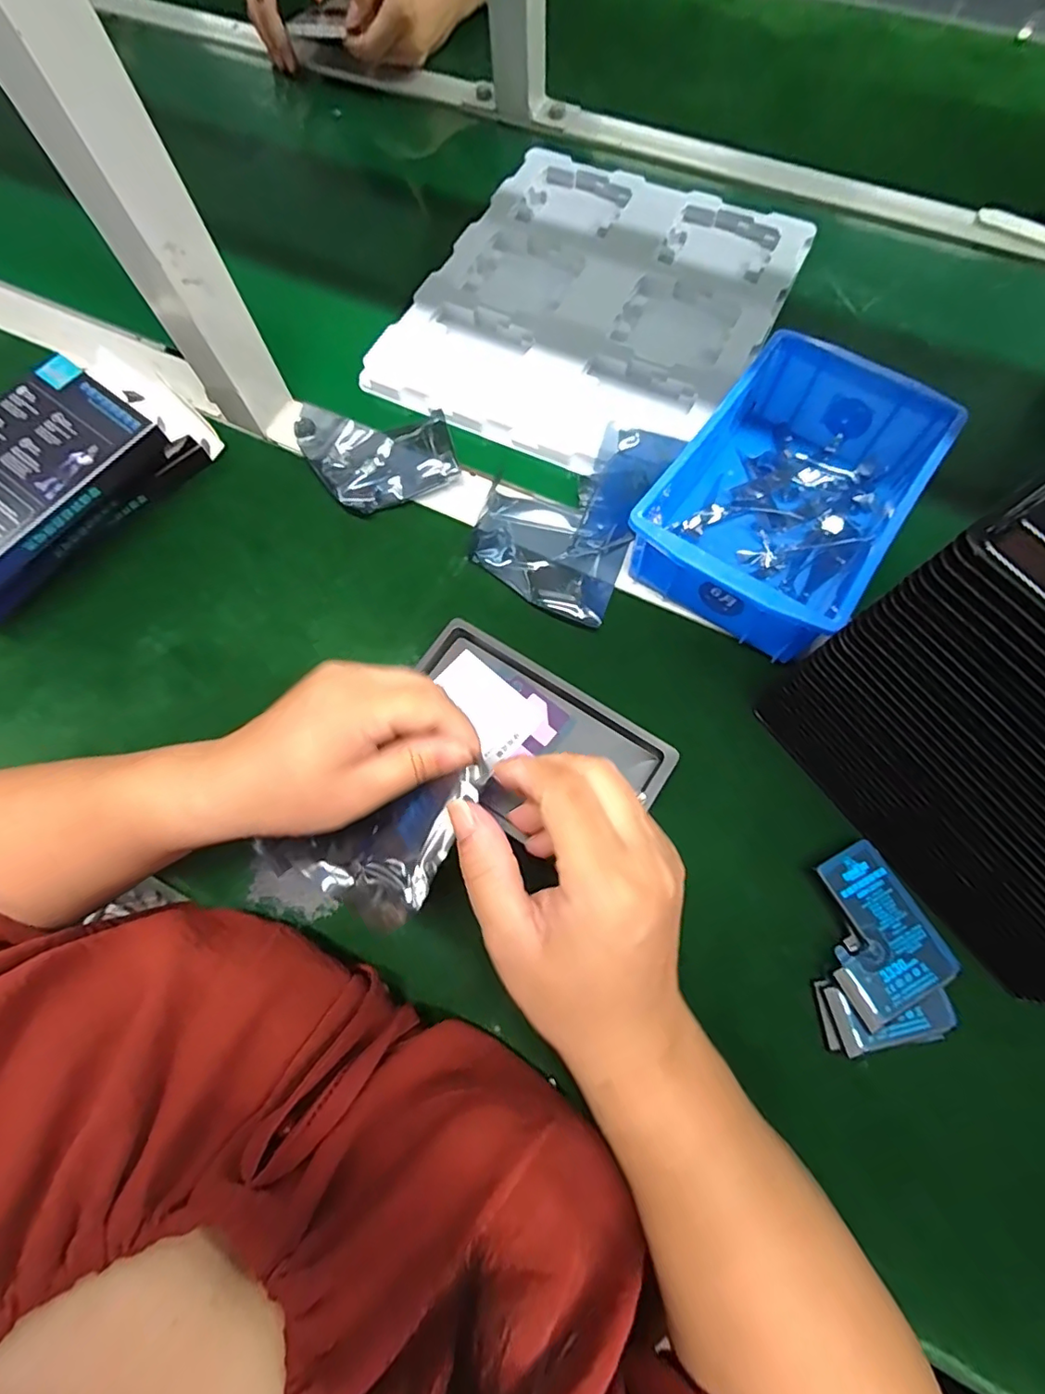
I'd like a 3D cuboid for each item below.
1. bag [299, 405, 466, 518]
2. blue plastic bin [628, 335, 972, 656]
[{"bbox_3d":[-0.107,-0.187,0.405,0.107,0.034,0.104,-22,71,-5],"label":"bag"},{"bbox_3d":[0.169,-0.134,0.357,0.125,0.061,0.198,31,74,13],"label":"blue plastic bin"}]

